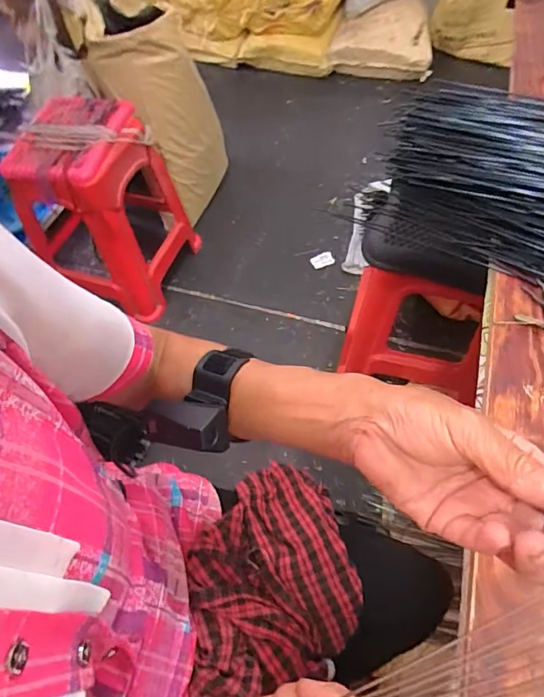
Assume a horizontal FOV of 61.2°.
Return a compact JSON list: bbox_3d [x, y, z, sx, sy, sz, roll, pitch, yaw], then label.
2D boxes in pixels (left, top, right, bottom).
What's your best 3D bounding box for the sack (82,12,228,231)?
[{"bbox_3d":[-0.331,-0.723,1.461,0.236,0.562,0.312,38,67,24],"label":"sack"}]

